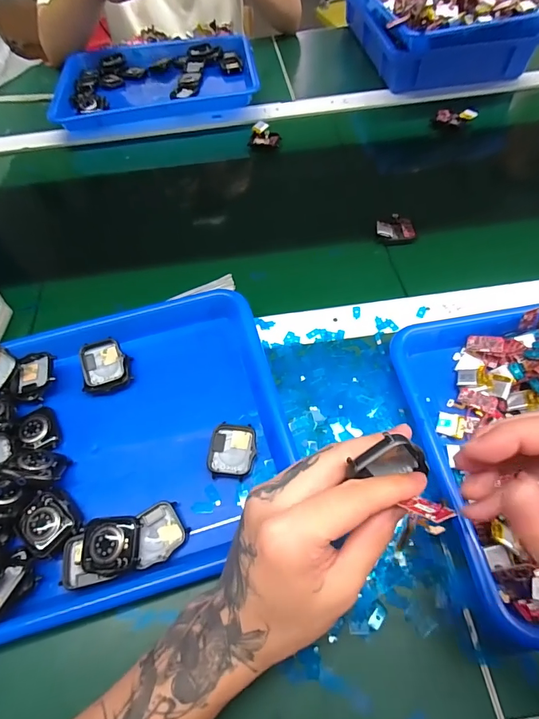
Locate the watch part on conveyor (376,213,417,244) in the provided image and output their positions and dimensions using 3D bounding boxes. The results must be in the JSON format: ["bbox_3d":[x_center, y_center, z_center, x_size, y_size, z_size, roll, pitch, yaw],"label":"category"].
[{"bbox_3d":[0.151,-0.158,0.468,0.046,0.012,0.038,-5,59,1],"label":"watch part on conveyor"}]

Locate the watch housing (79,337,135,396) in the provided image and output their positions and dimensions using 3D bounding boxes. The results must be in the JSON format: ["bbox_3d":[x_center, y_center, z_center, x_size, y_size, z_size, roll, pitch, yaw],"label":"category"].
[{"bbox_3d":[-0.160,0.007,0.378,0.044,0.011,0.051,-15,76,-14],"label":"watch housing"}]

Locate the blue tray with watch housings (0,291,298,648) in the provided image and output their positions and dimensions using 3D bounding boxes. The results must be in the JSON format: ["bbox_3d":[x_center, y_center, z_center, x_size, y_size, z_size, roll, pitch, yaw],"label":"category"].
[{"bbox_3d":[-0.155,0.076,0.332,0.334,0.047,0.249,-15,60,-5],"label":"blue tray with watch housings"}]

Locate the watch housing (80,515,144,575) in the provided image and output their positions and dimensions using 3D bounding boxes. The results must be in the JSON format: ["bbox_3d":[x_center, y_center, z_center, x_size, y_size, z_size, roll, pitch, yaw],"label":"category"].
[{"bbox_3d":[-0.118,0.138,0.289,0.043,0.012,0.038,-3,59,2],"label":"watch housing"}]

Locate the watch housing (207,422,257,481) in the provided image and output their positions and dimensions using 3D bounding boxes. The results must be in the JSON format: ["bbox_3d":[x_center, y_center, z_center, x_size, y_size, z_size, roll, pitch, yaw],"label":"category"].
[{"bbox_3d":[-0.031,0.078,0.332,0.038,0.009,0.046,-1,59,3],"label":"watch housing"}]

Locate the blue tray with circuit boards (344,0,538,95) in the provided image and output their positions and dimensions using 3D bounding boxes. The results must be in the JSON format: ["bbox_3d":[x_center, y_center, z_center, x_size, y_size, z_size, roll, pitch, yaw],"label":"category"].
[{"bbox_3d":[0.277,-0.586,0.656,0.236,0.105,0.312,-12,59,-3],"label":"blue tray with circuit boards"}]

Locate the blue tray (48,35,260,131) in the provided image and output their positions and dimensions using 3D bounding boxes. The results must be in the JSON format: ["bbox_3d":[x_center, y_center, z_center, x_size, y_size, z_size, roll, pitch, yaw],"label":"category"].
[{"bbox_3d":[-0.196,-0.492,0.679,0.334,0.038,0.247,-11,59,-3],"label":"blue tray"}]

